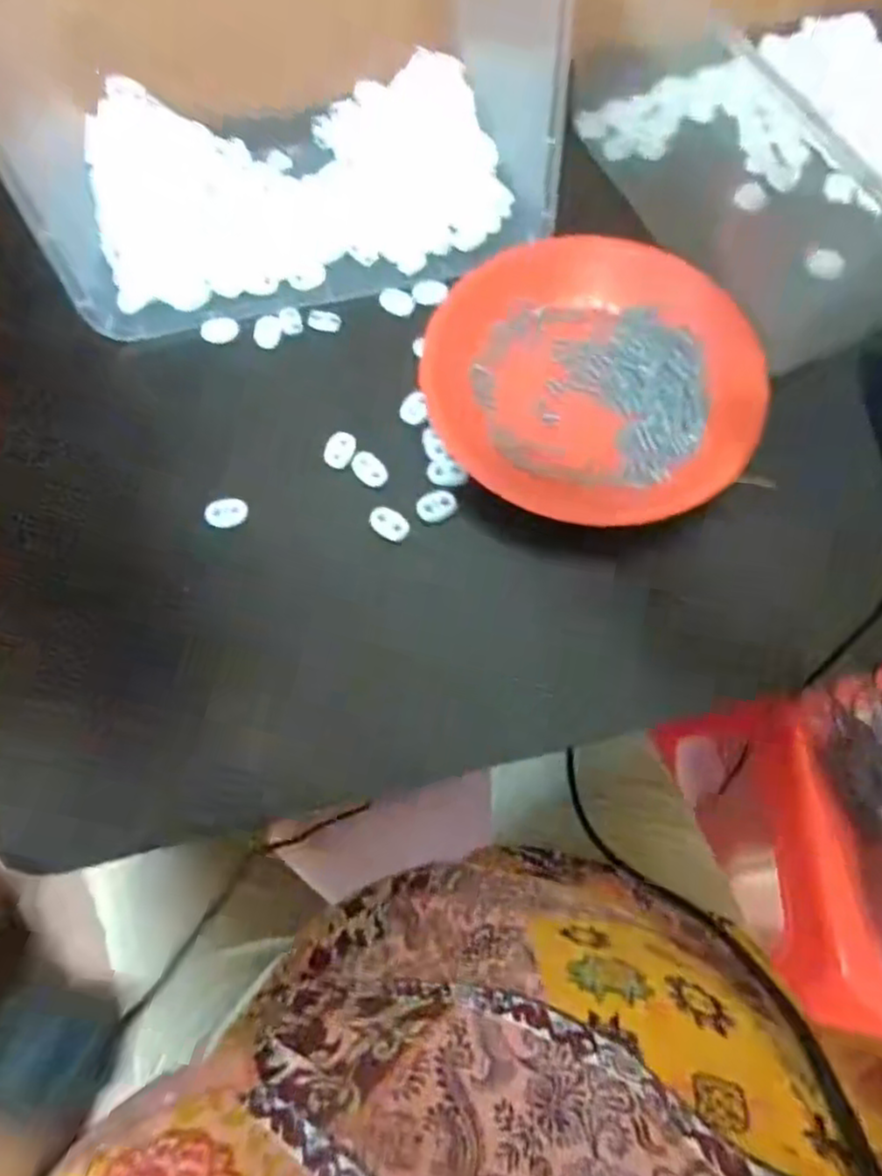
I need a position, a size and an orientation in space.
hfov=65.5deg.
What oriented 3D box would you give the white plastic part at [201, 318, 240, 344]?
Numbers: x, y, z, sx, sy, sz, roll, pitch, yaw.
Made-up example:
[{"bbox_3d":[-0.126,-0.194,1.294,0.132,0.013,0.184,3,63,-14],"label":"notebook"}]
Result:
[{"bbox_3d":[-0.141,-0.164,0.438,0.023,0.004,0.017,-21,73,-7],"label":"white plastic part"}]

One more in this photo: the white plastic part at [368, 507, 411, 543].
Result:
[{"bbox_3d":[-0.029,-0.038,0.390,0.024,0.004,0.018,27,73,9],"label":"white plastic part"}]

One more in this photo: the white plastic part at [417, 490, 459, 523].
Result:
[{"bbox_3d":[-0.002,-0.048,0.395,0.024,0.004,0.019,-7,71,-3],"label":"white plastic part"}]

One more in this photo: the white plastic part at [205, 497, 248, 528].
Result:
[{"bbox_3d":[-0.123,-0.043,0.393,0.023,0.010,0.014,-21,73,-7],"label":"white plastic part"}]

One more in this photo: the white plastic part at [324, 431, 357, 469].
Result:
[{"bbox_3d":[-0.059,-0.082,0.404,0.015,0.004,0.022,17,72,5],"label":"white plastic part"}]

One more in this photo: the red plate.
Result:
[{"bbox_3d":[0.089,-0.125,0.402,0.188,0.035,0.161,29,74,9],"label":"red plate"}]

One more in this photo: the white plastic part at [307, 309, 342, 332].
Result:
[{"bbox_3d":[-0.075,-0.172,0.444,0.021,0.005,0.013,6,71,2],"label":"white plastic part"}]

